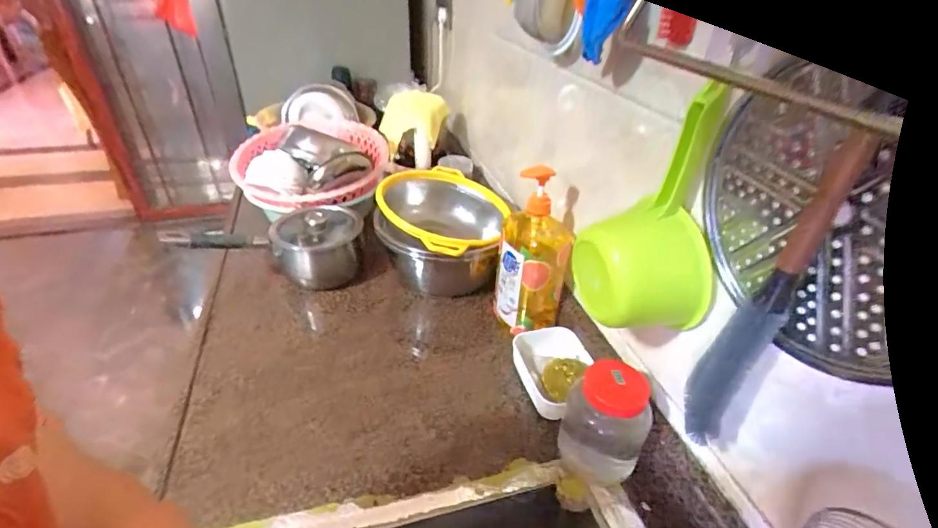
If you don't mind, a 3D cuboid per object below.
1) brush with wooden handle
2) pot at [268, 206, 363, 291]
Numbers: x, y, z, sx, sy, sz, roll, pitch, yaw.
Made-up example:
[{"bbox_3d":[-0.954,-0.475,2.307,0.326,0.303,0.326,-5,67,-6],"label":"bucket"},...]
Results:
[{"bbox_3d":[0.239,0.038,0.376,0.039,0.290,0.038,30,43,34],"label":"brush with wooden handle"},{"bbox_3d":[-0.295,-0.025,0.894,0.160,0.126,0.140,-10,37,-18],"label":"pot"}]

